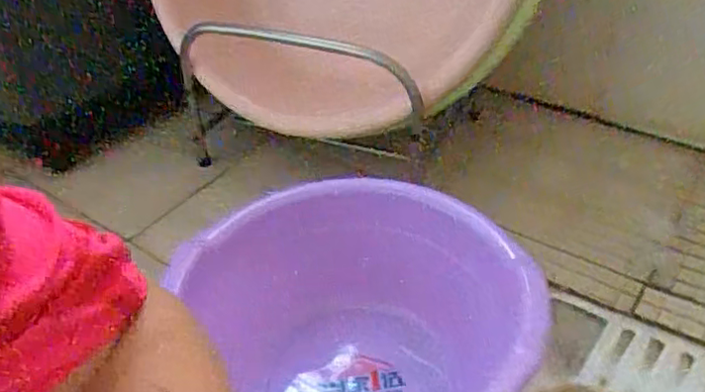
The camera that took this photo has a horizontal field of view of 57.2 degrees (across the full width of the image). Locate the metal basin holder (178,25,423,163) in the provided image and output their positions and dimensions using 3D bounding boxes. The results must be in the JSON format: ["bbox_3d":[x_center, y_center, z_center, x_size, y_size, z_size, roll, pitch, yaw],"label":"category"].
[{"bbox_3d":[-0.078,-0.121,0.834,0.312,0.223,0.080,1,38,8],"label":"metal basin holder"}]

